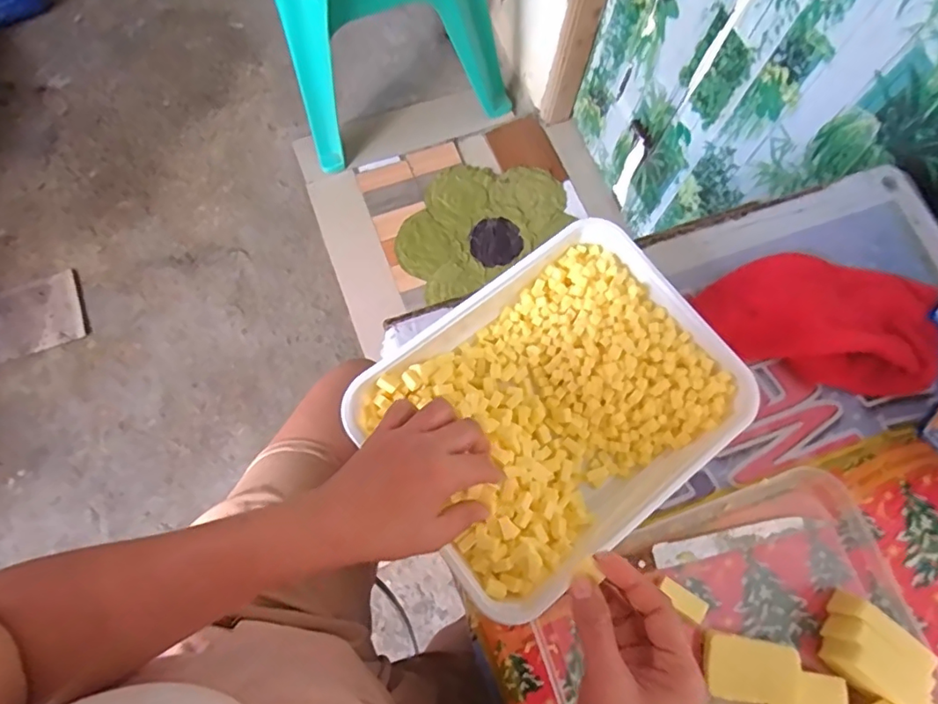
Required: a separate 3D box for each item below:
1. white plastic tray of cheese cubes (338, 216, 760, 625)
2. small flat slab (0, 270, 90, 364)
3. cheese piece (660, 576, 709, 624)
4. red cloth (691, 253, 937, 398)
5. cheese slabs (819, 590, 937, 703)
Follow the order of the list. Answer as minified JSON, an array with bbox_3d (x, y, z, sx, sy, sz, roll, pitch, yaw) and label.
[{"bbox_3d":[0.075,0.045,0.476,0.295,0.057,0.225,-37,78,-11],"label":"white plastic tray of cheese cubes"},{"bbox_3d":[-0.967,-0.080,1.202,0.217,0.032,0.159,-18,75,-9],"label":"small flat slab"},{"bbox_3d":[0.182,0.210,0.465,0.044,0.014,0.018,34,76,8],"label":"cheese piece"},{"bbox_3d":[0.349,-0.031,0.533,0.244,0.039,0.132,3,74,-1],"label":"red cloth"},{"bbox_3d":[0.334,0.248,0.447,0.070,0.050,0.063,30,75,7],"label":"cheese slabs"}]

